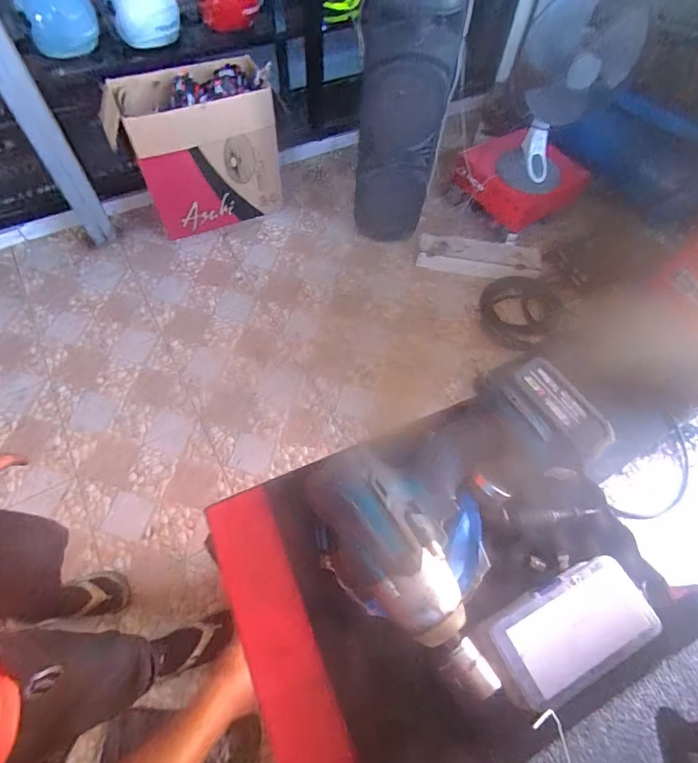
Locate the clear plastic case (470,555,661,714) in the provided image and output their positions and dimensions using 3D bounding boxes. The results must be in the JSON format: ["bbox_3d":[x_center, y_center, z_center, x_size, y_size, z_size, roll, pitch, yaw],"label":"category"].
[{"bbox_3d":[0.179,0.206,0.345,0.137,0.032,0.069,-23,64,-14],"label":"clear plastic case"}]

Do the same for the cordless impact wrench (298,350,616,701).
[{"bbox_3d":[0.096,0.091,0.392,0.207,0.076,0.275,34,65,16],"label":"cordless impact wrench"}]

